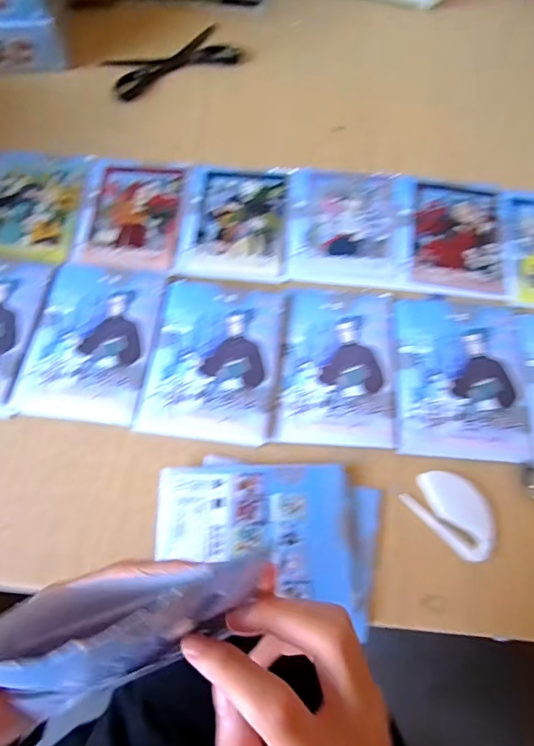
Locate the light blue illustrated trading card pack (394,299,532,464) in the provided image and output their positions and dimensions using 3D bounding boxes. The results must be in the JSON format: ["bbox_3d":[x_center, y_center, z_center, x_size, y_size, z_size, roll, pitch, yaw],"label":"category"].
[{"bbox_3d":[0.167,0.002,0.396,0.107,0.004,0.146,5,68,3],"label":"light blue illustrated trading card pack"}]

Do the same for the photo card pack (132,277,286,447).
[{"bbox_3d":[-0.047,-0.016,0.403,0.112,0.008,0.149,7,68,4],"label":"photo card pack"}]

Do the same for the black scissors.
[{"bbox_3d":[-0.115,-0.378,0.550,0.153,0.008,0.078,-24,69,-9],"label":"black scissors"}]

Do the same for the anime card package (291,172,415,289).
[{"bbox_3d":[0.085,-0.153,0.463,0.125,0.004,0.140,6,68,3],"label":"anime card package"}]

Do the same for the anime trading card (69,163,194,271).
[{"bbox_3d":[-0.139,-0.166,0.471,0.103,0.006,0.143,4,68,3],"label":"anime trading card"}]

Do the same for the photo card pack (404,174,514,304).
[{"bbox_3d":[0.189,-0.139,0.455,0.095,0.004,0.138,6,68,3],"label":"photo card pack"}]

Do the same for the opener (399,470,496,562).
[{"bbox_3d":[0.148,0.109,0.359,0.046,0.006,0.072,-42,73,-15],"label":"opener"}]

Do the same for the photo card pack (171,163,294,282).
[{"bbox_3d":[-0.032,-0.158,0.468,0.108,0.007,0.144,4,68,3],"label":"photo card pack"}]

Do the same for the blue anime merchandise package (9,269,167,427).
[{"bbox_3d":[-0.157,-0.030,0.411,0.108,0.008,0.146,8,68,4],"label":"blue anime merchandise package"}]

